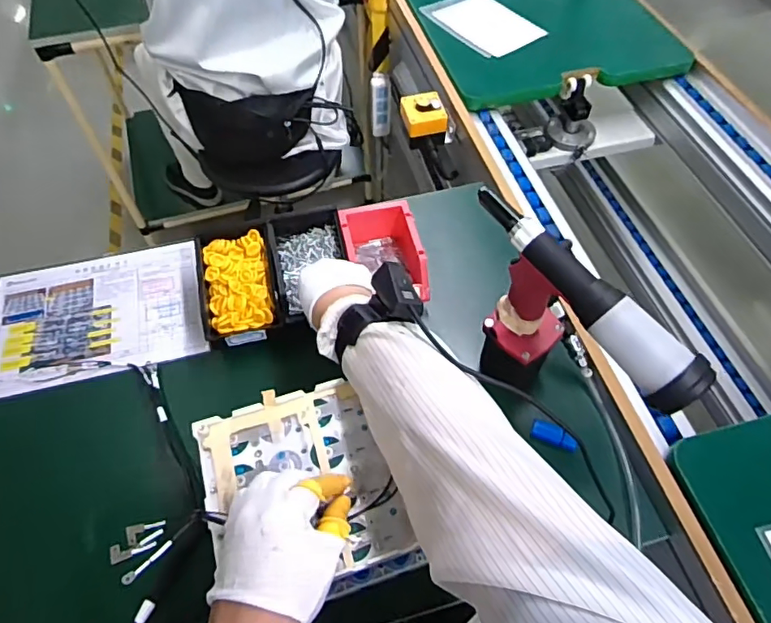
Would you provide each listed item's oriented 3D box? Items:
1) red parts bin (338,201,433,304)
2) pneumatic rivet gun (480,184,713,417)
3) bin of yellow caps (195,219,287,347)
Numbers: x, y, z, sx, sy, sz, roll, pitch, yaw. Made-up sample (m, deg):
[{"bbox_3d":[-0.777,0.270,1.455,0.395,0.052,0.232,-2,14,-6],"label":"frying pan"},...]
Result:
[{"bbox_3d":[-0.003,-0.080,0.783,0.106,0.075,0.161,-11,58,-7],"label":"red parts bin"},{"bbox_3d":[0.191,0.028,0.600,0.097,0.230,0.277,-24,60,-14],"label":"pneumatic rivet gun"},{"bbox_3d":[-0.205,-0.039,0.753,0.105,0.061,0.182,-10,58,-6],"label":"bin of yellow caps"}]

